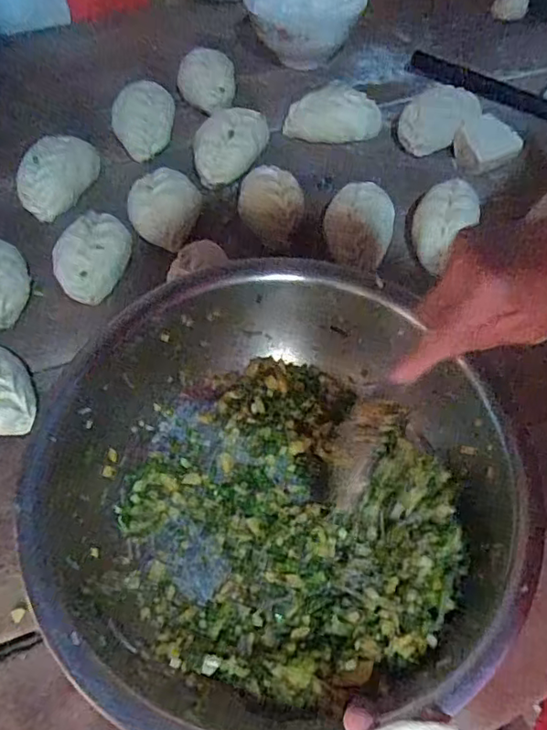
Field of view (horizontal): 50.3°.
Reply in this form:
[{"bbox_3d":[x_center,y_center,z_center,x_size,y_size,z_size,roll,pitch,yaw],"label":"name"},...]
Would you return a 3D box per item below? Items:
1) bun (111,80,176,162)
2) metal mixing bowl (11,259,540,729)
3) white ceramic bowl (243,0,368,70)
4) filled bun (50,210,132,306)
[{"bbox_3d":[-0.147,-0.283,0.668,0.072,0.043,0.091,-12,61,-7],"label":"bun"},{"bbox_3d":[-0.010,0.092,0.433,0.307,0.104,0.313,1,59,-2],"label":"metal mixing bowl"},{"bbox_3d":[0.040,-0.445,0.744,0.135,0.060,0.115,18,62,10],"label":"white ceramic bowl"},{"bbox_3d":[-0.173,-0.109,0.569,0.062,0.043,0.096,13,61,7],"label":"filled bun"}]

